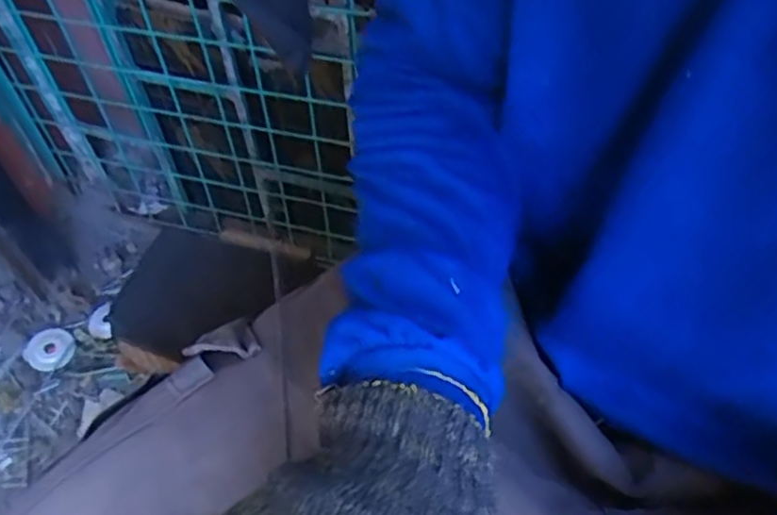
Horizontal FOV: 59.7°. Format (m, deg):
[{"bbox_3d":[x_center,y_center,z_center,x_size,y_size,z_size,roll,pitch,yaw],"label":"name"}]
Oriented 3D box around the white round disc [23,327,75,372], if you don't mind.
[{"bbox_3d":[-0.452,0.122,0.905,0.060,0.009,0.064,0,56,0],"label":"white round disc"}]

